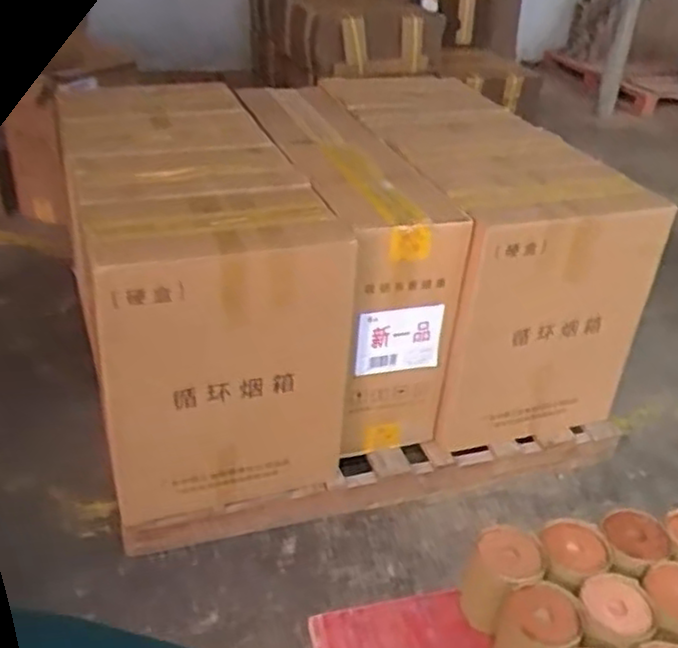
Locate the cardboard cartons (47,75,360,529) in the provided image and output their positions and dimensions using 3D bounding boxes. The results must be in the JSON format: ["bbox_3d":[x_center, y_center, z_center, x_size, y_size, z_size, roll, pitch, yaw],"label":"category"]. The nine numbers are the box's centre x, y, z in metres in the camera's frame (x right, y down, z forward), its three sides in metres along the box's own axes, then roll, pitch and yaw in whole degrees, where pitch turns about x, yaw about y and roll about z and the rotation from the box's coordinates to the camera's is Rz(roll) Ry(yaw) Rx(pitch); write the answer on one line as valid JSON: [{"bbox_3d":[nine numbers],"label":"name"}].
[{"bbox_3d":[-0.311,-0.103,1.592,0.462,0.584,0.761,-9,35,-19],"label":"cardboard cartons"}]

